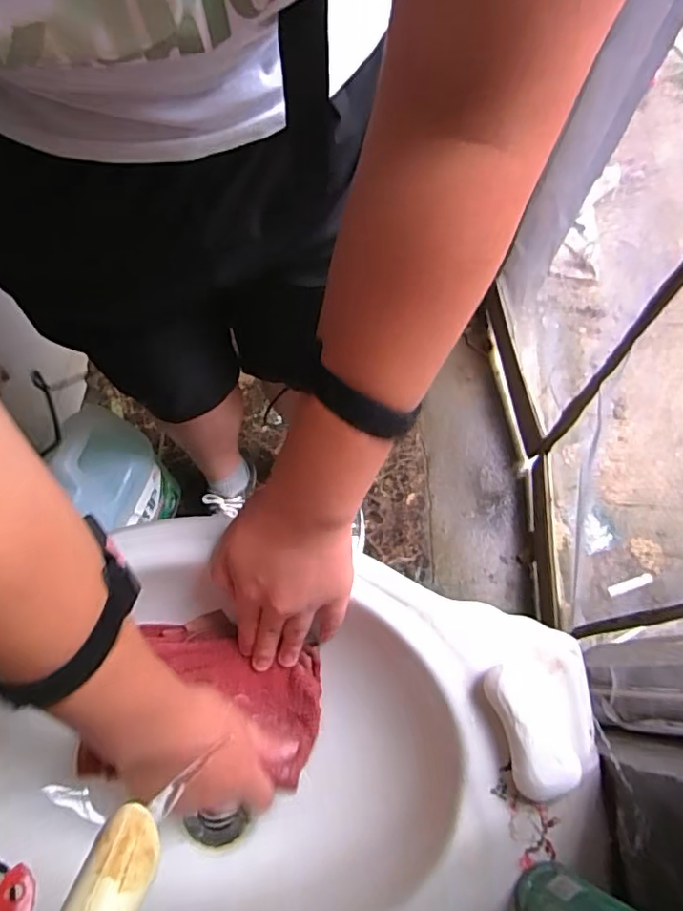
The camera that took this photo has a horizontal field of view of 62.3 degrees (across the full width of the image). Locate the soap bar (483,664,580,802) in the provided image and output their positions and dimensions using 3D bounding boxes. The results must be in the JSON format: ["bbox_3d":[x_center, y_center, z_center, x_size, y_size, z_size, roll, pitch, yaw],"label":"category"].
[{"bbox_3d":[0.142,0.197,0.412,0.052,0.026,0.087,-12,69,-6],"label":"soap bar"}]

